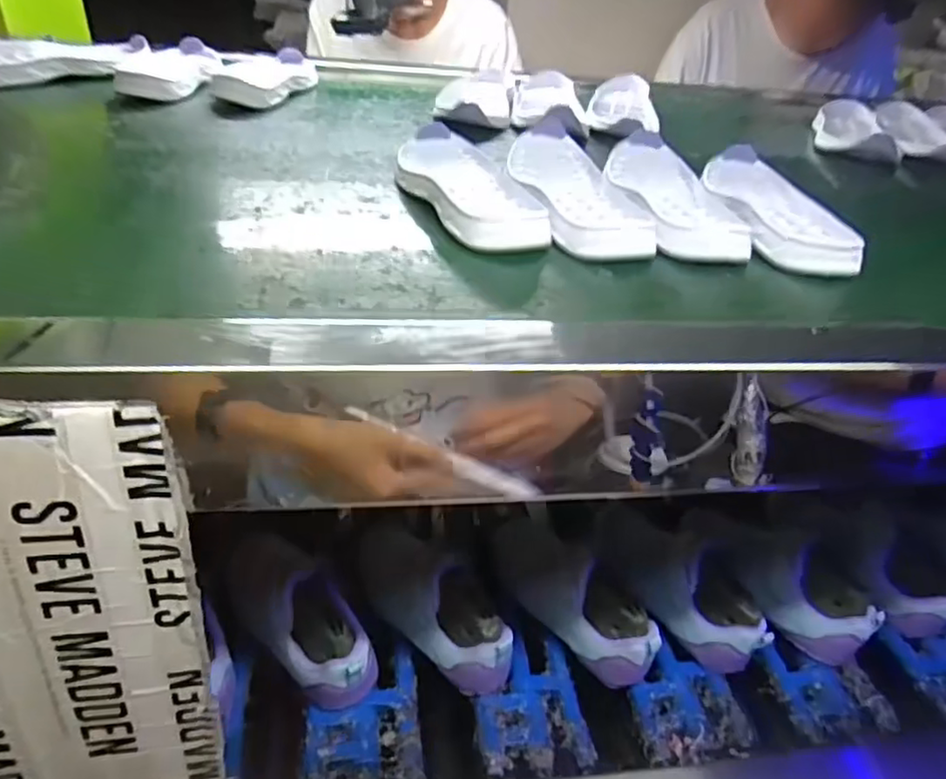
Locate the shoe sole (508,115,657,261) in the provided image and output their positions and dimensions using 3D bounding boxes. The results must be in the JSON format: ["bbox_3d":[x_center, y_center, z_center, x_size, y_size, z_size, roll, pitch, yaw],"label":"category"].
[{"bbox_3d":[0.075,-0.159,0.490,0.073,0.035,0.199,-2,37,-13],"label":"shoe sole"}]

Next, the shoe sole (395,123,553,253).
[{"bbox_3d":[-0.010,-0.156,0.483,0.075,0.024,0.193,-6,38,-18],"label":"shoe sole"}]

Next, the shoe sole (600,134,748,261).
[{"bbox_3d":[0.153,-0.157,0.505,0.075,0.033,0.192,2,36,-7],"label":"shoe sole"}]

